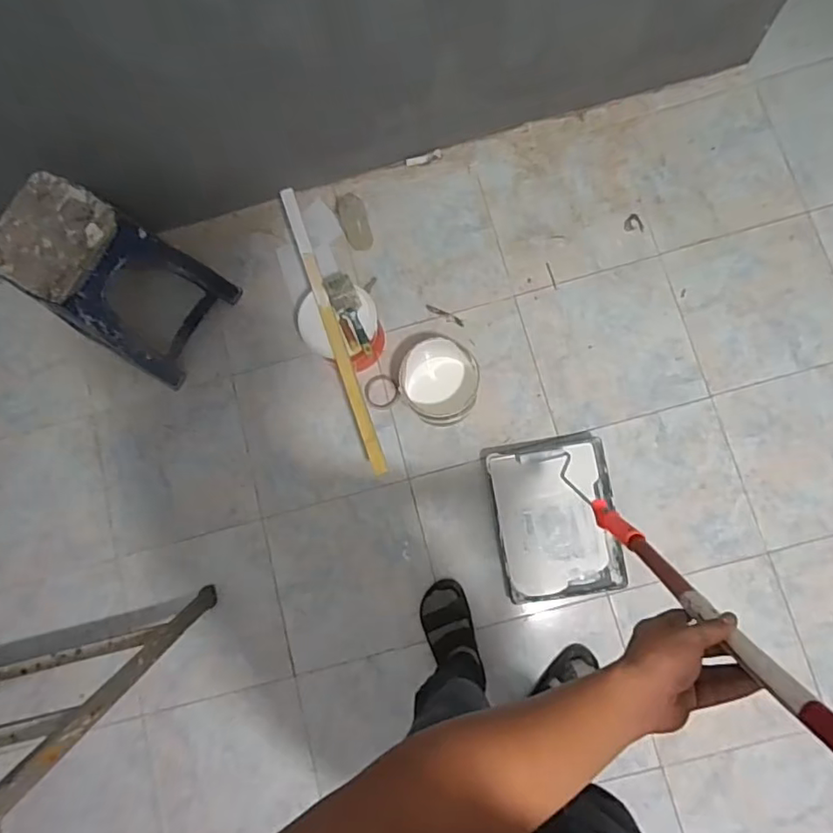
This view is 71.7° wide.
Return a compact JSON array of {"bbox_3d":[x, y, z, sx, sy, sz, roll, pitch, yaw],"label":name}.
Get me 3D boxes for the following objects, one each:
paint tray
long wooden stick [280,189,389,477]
[{"bbox_3d":[0.330,0.240,1.383,0.286,0.062,0.372,-11,81,3],"label":"paint tray"},{"bbox_3d":[-0.193,-0.203,1.316,0.034,0.032,0.704,-19,80,1],"label":"long wooden stick"}]

